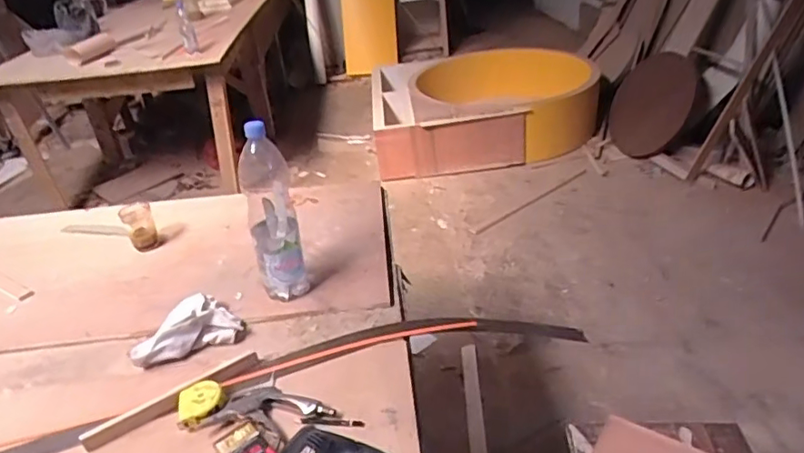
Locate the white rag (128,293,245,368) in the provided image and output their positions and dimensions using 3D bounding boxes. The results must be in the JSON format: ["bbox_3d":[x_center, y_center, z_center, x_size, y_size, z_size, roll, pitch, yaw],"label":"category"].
[{"bbox_3d":[-0.382,0.180,1.023,0.184,0.064,0.091,-22,35,-24],"label":"white rag"}]

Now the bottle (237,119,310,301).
[{"bbox_3d":[-0.235,-0.019,1.052,0.082,0.349,0.085,-13,32,-11],"label":"bottle"}]

